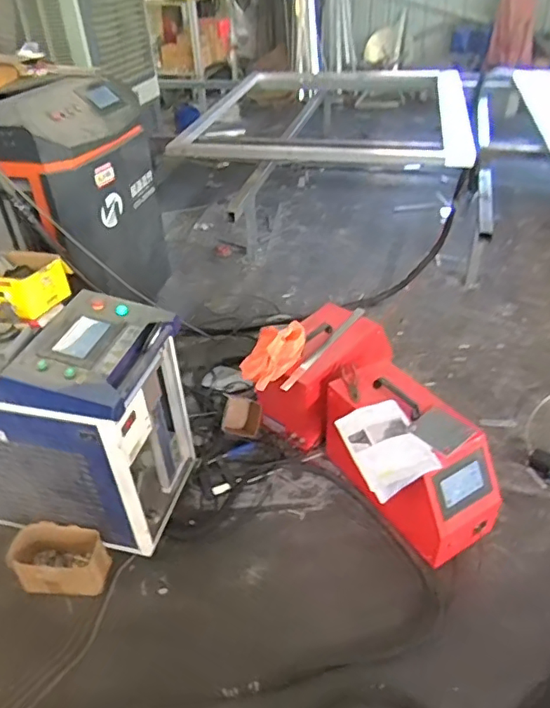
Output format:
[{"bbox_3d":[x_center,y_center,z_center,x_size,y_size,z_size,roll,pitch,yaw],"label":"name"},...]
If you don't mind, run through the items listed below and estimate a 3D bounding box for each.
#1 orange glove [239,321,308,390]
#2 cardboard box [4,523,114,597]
[{"bbox_3d":[-0.002,-0.006,1.861,0.165,0.140,0.215,17,42,23],"label":"orange glove"},{"bbox_3d":[-0.626,0.598,1.603,0.254,0.192,0.123,1,40,1],"label":"cardboard box"}]

